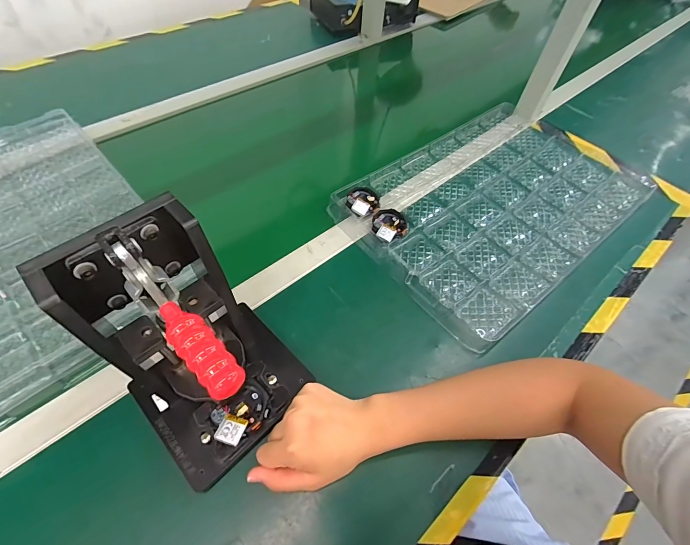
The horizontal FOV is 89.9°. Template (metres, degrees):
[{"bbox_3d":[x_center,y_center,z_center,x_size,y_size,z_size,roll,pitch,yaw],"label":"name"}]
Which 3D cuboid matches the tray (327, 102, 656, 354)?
[{"bbox_3d":[0.237,-0.120,0.546,0.470,0.031,0.311,-33,62,-23],"label":"tray"}]

